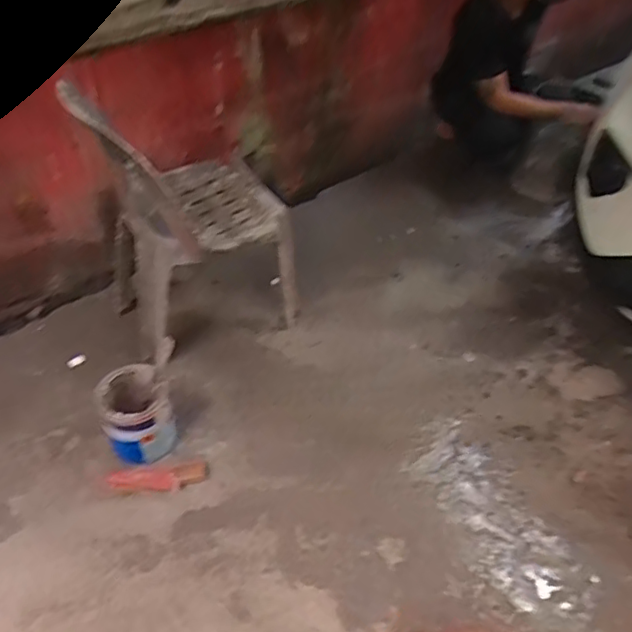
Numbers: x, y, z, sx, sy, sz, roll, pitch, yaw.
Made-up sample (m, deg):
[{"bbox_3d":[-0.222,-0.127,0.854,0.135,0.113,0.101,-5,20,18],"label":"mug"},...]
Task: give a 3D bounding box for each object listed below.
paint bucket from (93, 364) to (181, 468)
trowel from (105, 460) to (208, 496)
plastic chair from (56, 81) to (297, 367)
[{"bbox_3d":[-0.449,0.247,1.467,0.174,0.208,0.187,2,47,-3],"label":"paint bucket"},{"bbox_3d":[-0.391,0.409,1.474,0.243,0.043,0.055,-1,48,-24],"label":"trowel"},{"bbox_3d":[-0.281,-0.220,1.409,0.428,0.688,0.387,-25,54,-25],"label":"plastic chair"}]

